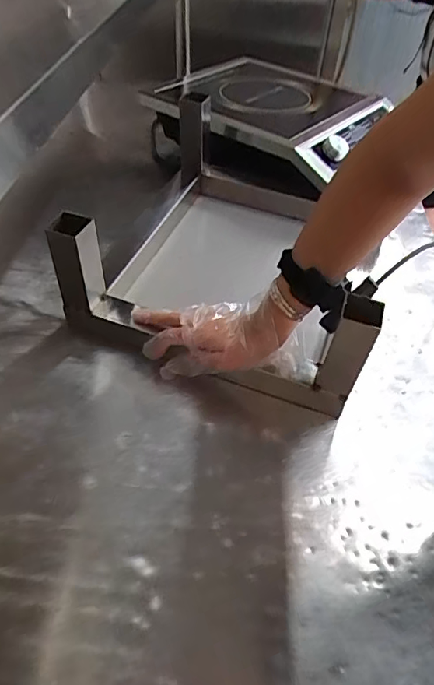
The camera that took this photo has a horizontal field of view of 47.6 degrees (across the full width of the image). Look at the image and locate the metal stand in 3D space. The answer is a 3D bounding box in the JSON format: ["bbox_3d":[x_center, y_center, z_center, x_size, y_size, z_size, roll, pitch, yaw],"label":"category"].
[{"bbox_3d":[0.046,-0.148,0.672,0.347,0.156,0.424,17,44,11],"label":"metal stand"}]

